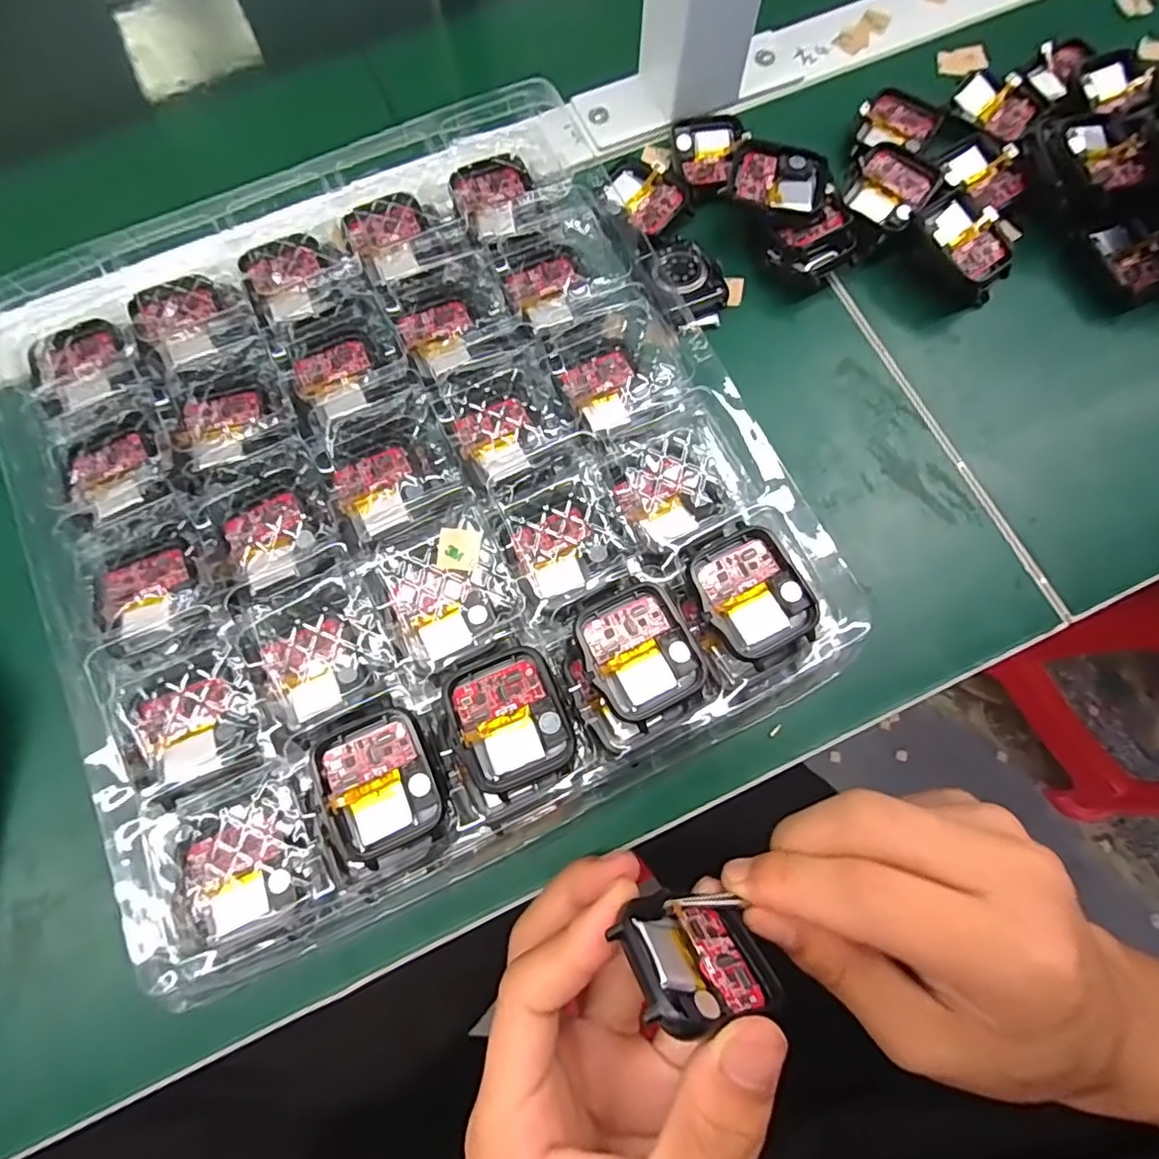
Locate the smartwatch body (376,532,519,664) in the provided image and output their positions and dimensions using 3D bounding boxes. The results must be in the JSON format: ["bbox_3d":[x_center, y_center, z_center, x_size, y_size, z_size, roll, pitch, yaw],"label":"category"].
[{"bbox_3d":[-0.049,0.004,0.220,0.042,0.011,0.042,-23,77,-6],"label":"smartwatch body"}]

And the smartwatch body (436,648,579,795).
[{"bbox_3d":[-0.024,0.048,0.201,0.037,0.007,0.044,-21,76,-5],"label":"smartwatch body"}]

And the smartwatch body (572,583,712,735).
[{"bbox_3d":[0.022,0.026,0.207,0.038,0.008,0.044,-27,77,-7],"label":"smartwatch body"}]

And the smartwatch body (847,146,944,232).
[{"bbox_3d":[0.147,-0.183,0.276,0.038,0.011,0.039,29,77,7],"label":"smartwatch body"}]

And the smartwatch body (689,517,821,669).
[{"bbox_3d":[0.062,0.005,0.210,0.037,0.007,0.045,-26,77,-7],"label":"smartwatch body"}]

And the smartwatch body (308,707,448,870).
[{"bbox_3d":[-0.067,0.068,0.198,0.037,0.007,0.045,-23,76,-6],"label":"smartwatch body"}]

